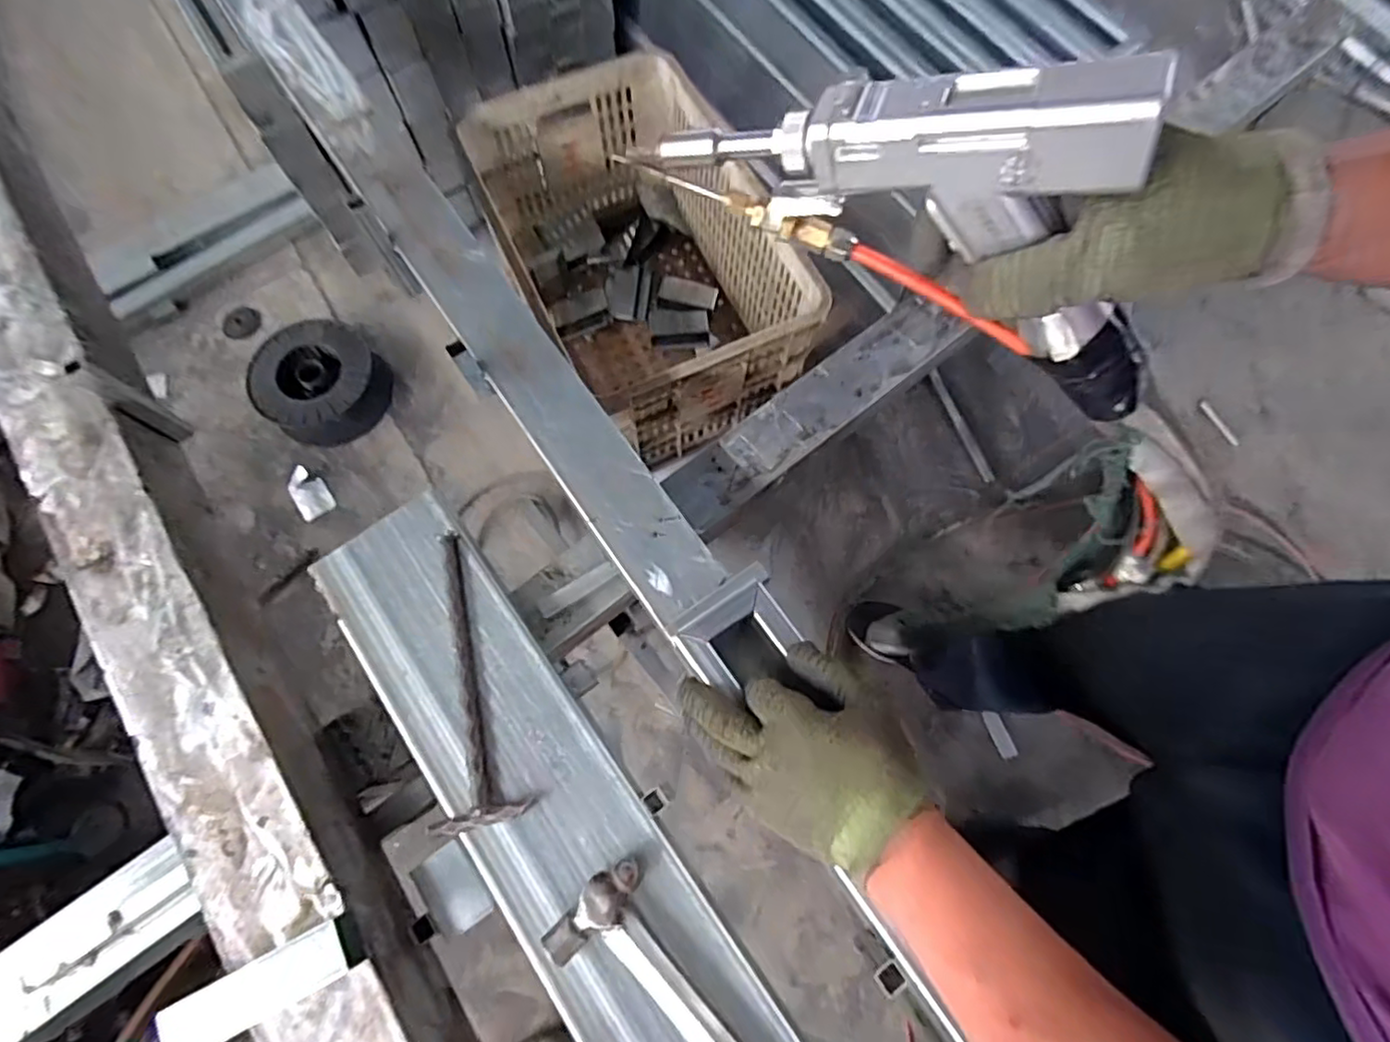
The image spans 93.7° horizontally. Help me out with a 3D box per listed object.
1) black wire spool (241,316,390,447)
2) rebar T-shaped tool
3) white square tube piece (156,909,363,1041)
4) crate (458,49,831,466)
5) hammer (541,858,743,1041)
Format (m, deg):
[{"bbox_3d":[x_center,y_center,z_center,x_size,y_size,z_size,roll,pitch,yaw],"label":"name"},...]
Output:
[{"bbox_3d":[-0.818,-0.304,1.429,0.230,0.155,0.265,43,77,13],"label":"black wire spool"},{"bbox_3d":[-0.224,0.141,0.621,0.080,0.021,0.279,-14,72,-4],"label":"rebar T-shaped tool"},{"bbox_3d":[-0.328,0.354,0.494,0.133,0.033,0.045,-27,73,-8],"label":"white square tube piece"},{"bbox_3d":[-0.079,-0.385,1.007,0.306,0.311,0.528,-26,73,-8],"label":"crate"},{"bbox_3d":[0.026,0.426,0.506,0.341,0.028,0.090,43,77,13],"label":"hammer"}]

